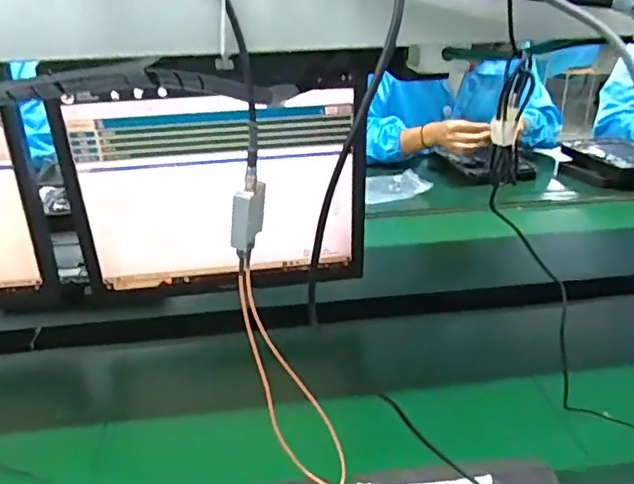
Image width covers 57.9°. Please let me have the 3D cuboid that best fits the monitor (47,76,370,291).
[{"bbox_3d":[-0.119,-0.055,0.745,0.374,0.284,0.050,-4,28,-5],"label":"monitor"}]

